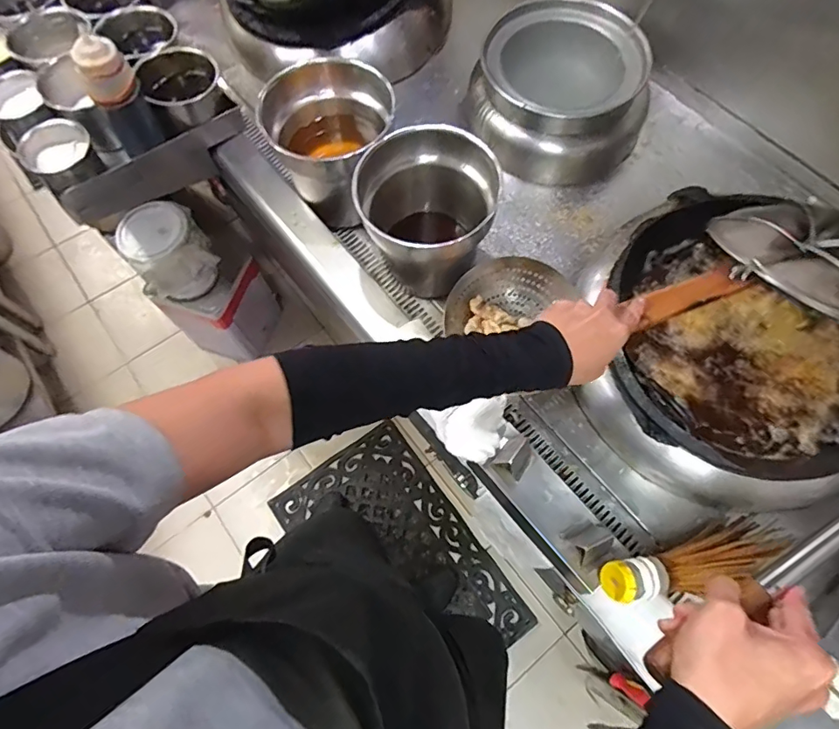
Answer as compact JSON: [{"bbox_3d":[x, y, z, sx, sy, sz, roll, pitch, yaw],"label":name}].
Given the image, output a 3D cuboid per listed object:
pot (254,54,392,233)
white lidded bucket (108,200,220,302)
[{"bbox_3d":[-0.156,-0.395,0.925,0.204,0.241,0.214,0,68,0],"label":"pot"},{"bbox_3d":[-0.667,-0.288,1.317,0.214,0.222,0.174,-31,72,-12],"label":"white lidded bucket"}]

